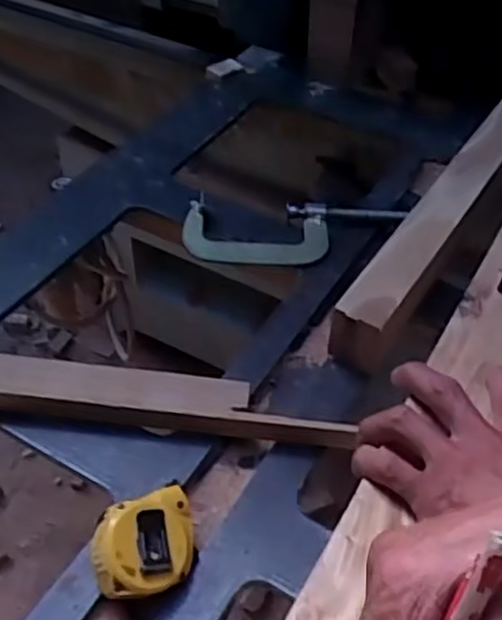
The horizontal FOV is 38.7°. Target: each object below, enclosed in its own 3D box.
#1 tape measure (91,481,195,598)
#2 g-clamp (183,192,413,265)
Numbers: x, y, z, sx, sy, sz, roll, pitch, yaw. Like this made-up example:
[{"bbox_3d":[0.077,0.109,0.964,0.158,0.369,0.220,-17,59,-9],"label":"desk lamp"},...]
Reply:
[{"bbox_3d":[-0.059,0.133,0.411,0.060,0.027,0.054,-9,63,-37],"label":"tape measure"},{"bbox_3d":[0.039,-0.071,0.625,0.192,0.017,0.076,0,45,-2],"label":"g-clamp"}]

